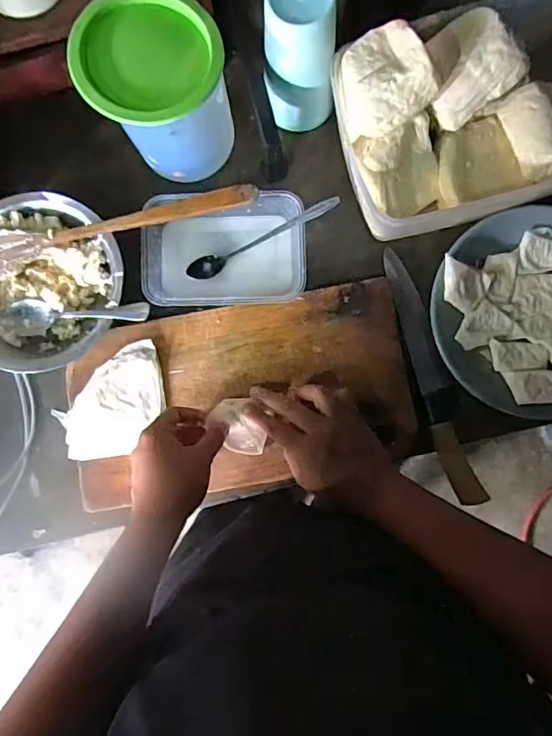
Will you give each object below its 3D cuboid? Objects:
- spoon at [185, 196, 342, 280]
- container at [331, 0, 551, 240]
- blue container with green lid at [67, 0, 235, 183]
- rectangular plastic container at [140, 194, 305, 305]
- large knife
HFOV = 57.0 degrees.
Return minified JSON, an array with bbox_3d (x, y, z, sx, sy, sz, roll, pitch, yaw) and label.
[{"bbox_3d":[-0.015,-0.138,0.543,0.176,0.016,0.021,-23,84,16],"label":"spoon"},{"bbox_3d":[0.199,-0.247,0.496,0.264,0.117,0.182,-13,85,2],"label":"container"},{"bbox_3d":[-0.106,-0.260,0.497,0.117,0.151,0.105,-31,85,0],"label":"blue container with green lid"},{"bbox_3d":[-0.055,-0.124,0.550,0.168,0.059,0.112,-3,85,3],"label":"rectangular plastic container"},{"bbox_3d":[0.164,0.009,0.544,0.032,0.021,0.277,-17,85,1],"label":"large knife"}]

